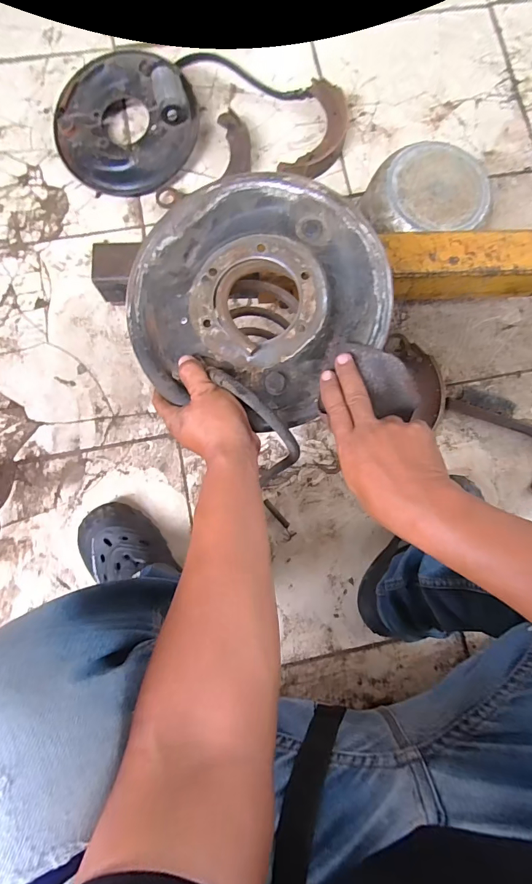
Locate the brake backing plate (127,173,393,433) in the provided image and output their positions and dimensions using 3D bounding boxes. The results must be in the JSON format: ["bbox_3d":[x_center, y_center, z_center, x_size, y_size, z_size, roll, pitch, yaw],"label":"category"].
[{"bbox_3d":[-0.015,-0.151,0.405,0.251,0.062,0.256,0,84,-2],"label":"brake backing plate"}]

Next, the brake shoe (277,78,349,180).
[{"bbox_3d":[0.101,-0.594,0.770,0.102,0.036,0.214,22,83,0],"label":"brake shoe"}]

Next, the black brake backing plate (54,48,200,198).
[{"bbox_3d":[-0.263,-0.608,0.737,0.260,0.082,0.260,0,84,-2],"label":"black brake backing plate"}]

